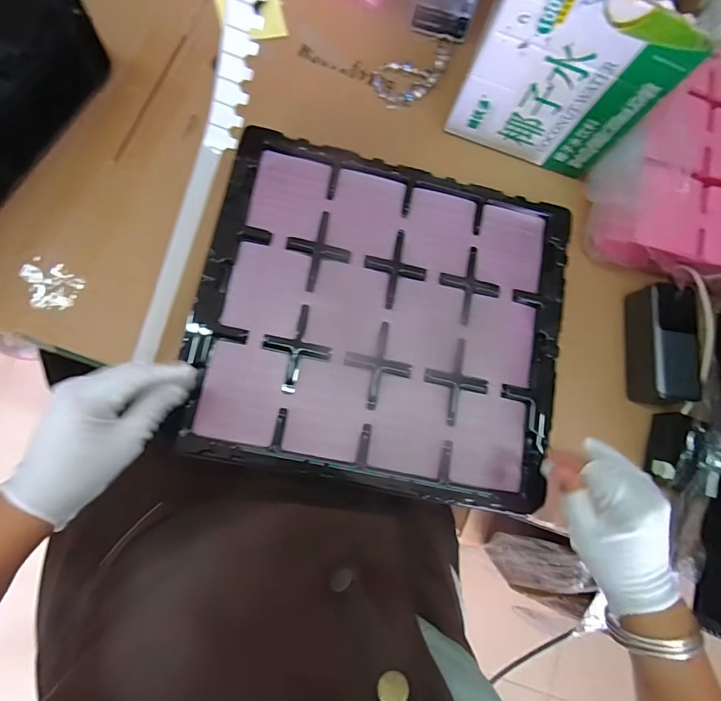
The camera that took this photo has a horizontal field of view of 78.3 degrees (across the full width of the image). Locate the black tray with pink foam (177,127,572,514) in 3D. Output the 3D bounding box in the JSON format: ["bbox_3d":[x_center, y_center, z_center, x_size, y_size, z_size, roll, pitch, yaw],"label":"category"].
[{"bbox_3d":[0.027,-0.033,0.452,0.361,0.037,0.327,12,83,-3],"label":"black tray with pink foam"}]

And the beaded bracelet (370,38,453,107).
[{"bbox_3d":[0.072,-0.344,0.550,0.113,0.012,0.057,-29,86,-12],"label":"beaded bracelet"}]

